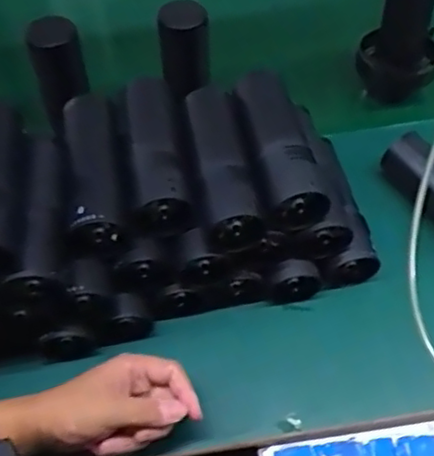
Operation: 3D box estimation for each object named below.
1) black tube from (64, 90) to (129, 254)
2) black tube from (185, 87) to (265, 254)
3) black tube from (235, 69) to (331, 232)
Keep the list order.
[{"bbox_3d":[-0.115,-0.057,0.593,0.053,0.042,0.155,-14,57,-5],"label":"black tube"},{"bbox_3d":[0.002,-0.062,0.597,0.050,0.052,0.162,-10,56,-3],"label":"black tube"},{"bbox_3d":[0.057,-0.084,0.610,0.053,0.048,0.169,-12,57,-4],"label":"black tube"}]

